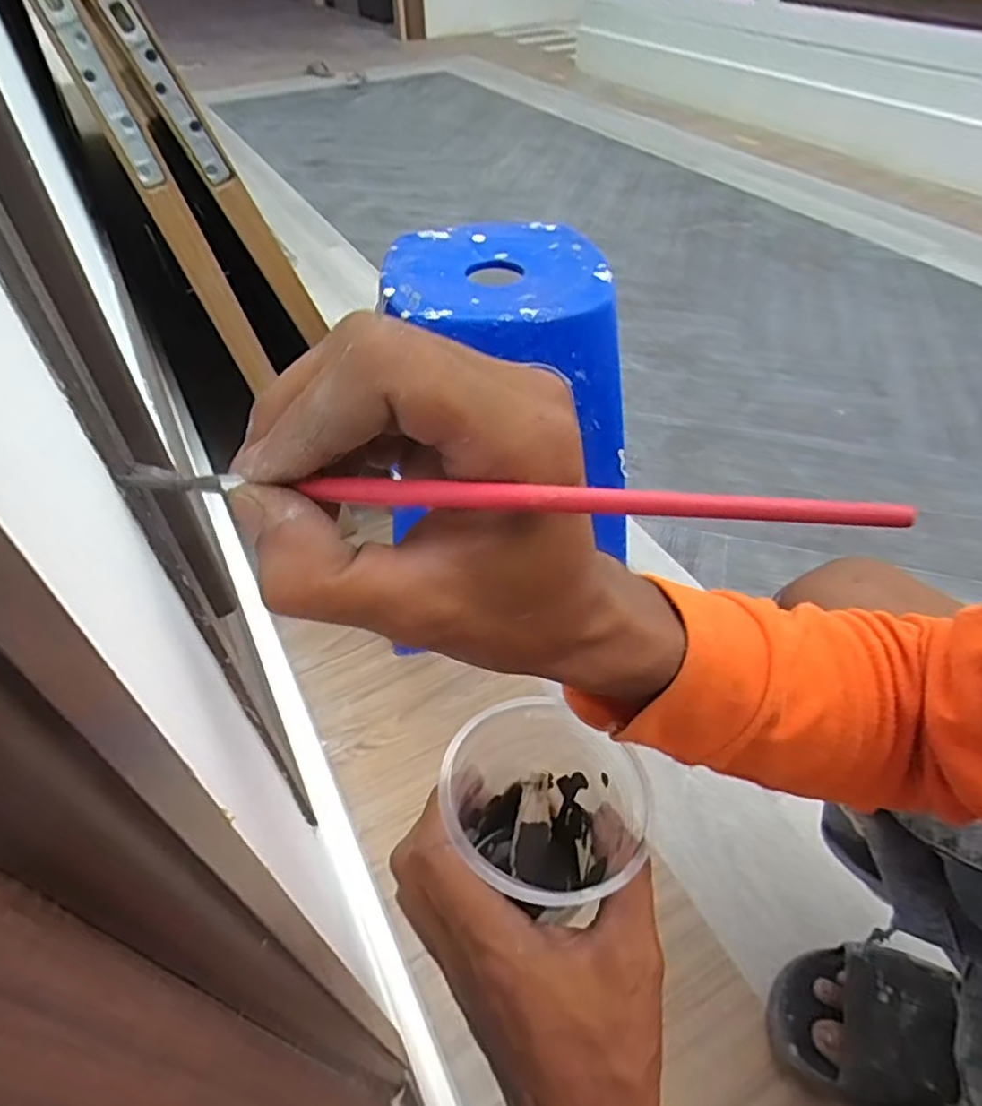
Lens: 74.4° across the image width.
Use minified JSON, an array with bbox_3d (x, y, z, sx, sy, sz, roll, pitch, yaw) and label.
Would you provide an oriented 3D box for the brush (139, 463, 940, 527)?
[{"bbox_3d":[-0.004,-0.015,0.160,0.192,0.007,0.005,4,45,10],"label":"brush"}]

